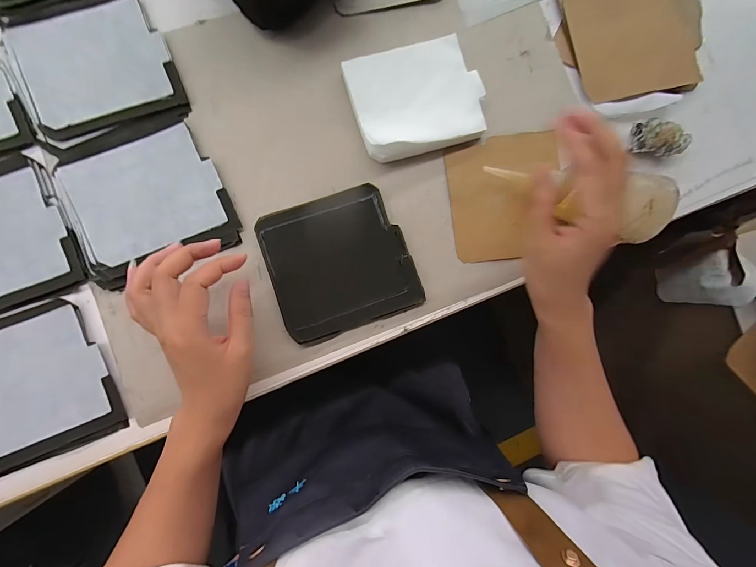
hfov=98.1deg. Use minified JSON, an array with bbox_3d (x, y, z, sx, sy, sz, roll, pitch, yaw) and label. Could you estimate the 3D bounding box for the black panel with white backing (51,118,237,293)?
[{"bbox_3d":[-0.226,-0.083,0.318,0.144,0.007,0.137,-22,90,-6],"label":"black panel with white backing"}]

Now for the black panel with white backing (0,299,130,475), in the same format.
[{"bbox_3d":[-0.325,0.095,0.301,0.138,0.008,0.132,-20,90,-6],"label":"black panel with white backing"}]

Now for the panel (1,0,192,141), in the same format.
[{"bbox_3d":[-0.279,-0.210,0.323,0.139,0.006,0.132,-22,90,-6],"label":"panel"}]

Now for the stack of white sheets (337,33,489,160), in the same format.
[{"bbox_3d":[0.040,-0.191,0.342,0.130,0.018,0.107,-17,89,-6],"label":"stack of white sheets"}]

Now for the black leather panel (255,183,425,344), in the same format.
[{"bbox_3d":[-0.039,-0.023,0.331,0.136,0.012,0.130,-19,90,-6],"label":"black leather panel"}]

